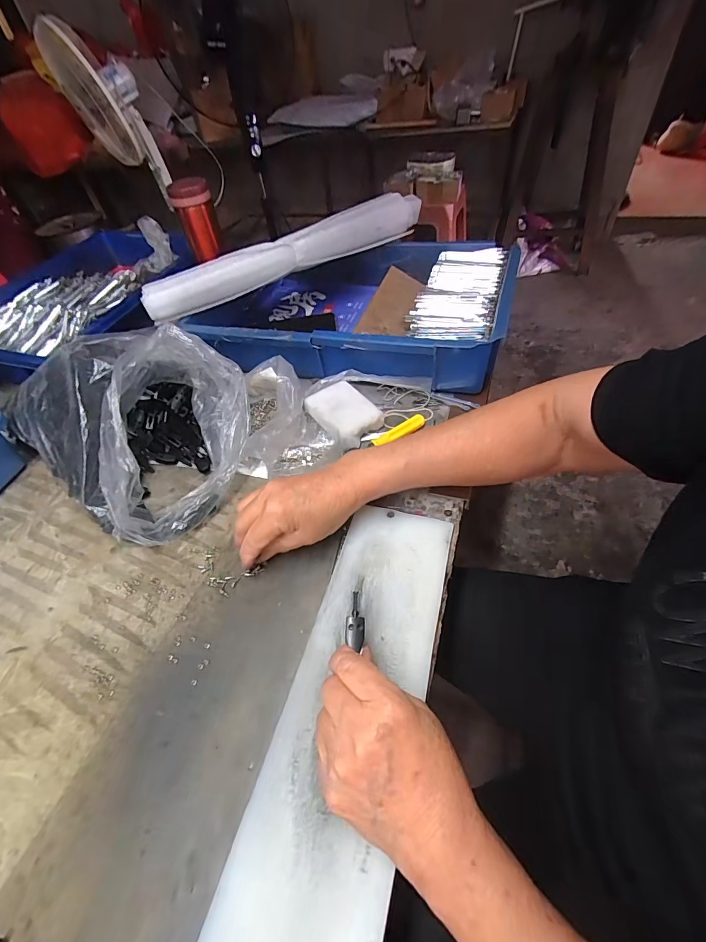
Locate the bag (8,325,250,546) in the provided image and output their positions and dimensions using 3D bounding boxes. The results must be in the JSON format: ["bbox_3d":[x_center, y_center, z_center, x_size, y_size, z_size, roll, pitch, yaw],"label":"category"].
[{"bbox_3d":[-0.246,-0.061,0.440,0.269,0.140,0.190,26,57,27],"label":"bag"}]

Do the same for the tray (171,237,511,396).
[{"bbox_3d":[0.000,-0.245,0.575,0.418,0.093,0.284,10,51,16],"label":"tray"}]

